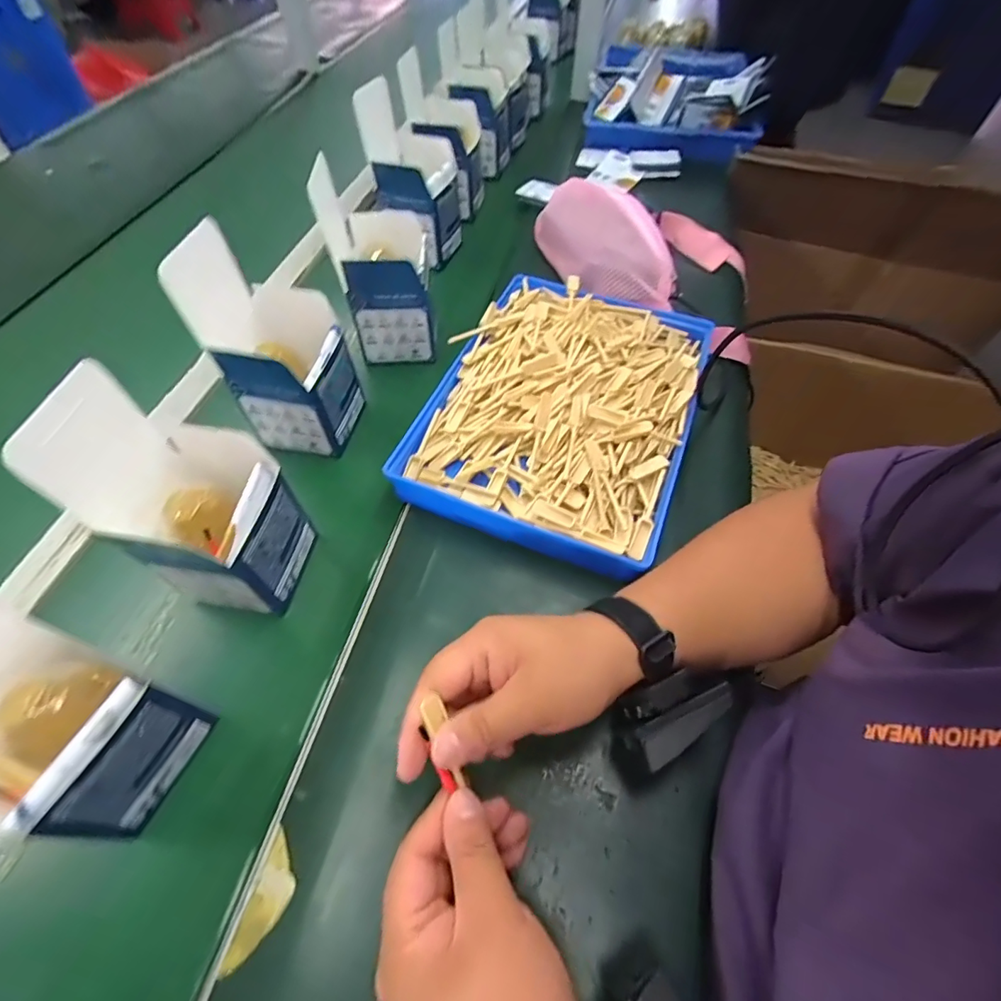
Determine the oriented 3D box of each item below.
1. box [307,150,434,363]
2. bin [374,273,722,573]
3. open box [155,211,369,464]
[{"bbox_3d":[-0.122,-0.233,0.510,0.098,0.152,0.088,-3,57,-3],"label":"box"},{"bbox_3d":[0.062,-0.099,0.483,0.231,0.054,0.308,20,59,12],"label":"bin"},{"bbox_3d":[-0.192,-0.129,0.436,0.097,0.170,0.100,13,58,7],"label":"open box"}]

